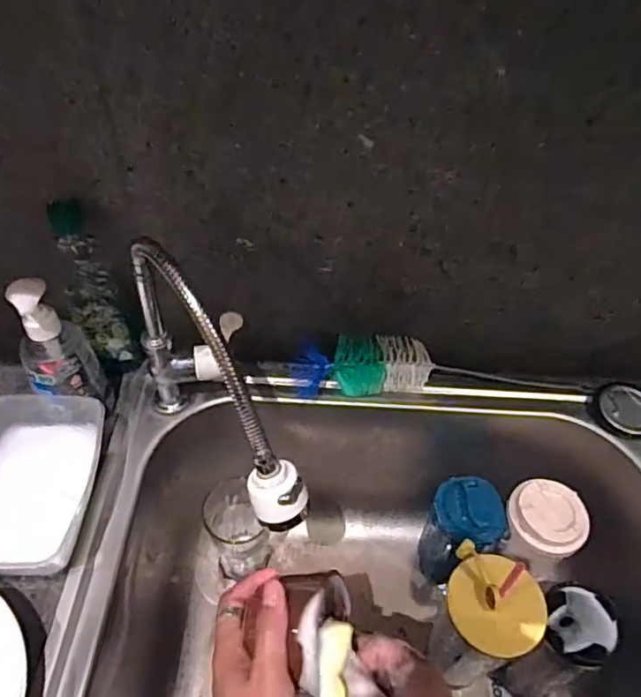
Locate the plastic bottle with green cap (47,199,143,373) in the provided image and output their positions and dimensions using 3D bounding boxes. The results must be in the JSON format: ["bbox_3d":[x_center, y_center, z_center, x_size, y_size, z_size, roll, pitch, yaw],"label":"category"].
[{"bbox_3d":[-0.249,-0.048,0.629,0.052,0.221,0.055,-31,57,-27],"label":"plastic bottle with green cap"}]

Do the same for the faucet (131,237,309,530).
[{"bbox_3d":[-0.097,0.050,0.523,0.100,0.240,0.228,-16,52,-17],"label":"faucet"}]

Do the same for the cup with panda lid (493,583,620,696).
[{"bbox_3d":[0.263,0.344,0.658,0.076,0.207,0.089,-3,49,-7],"label":"cup with panda lid"}]

